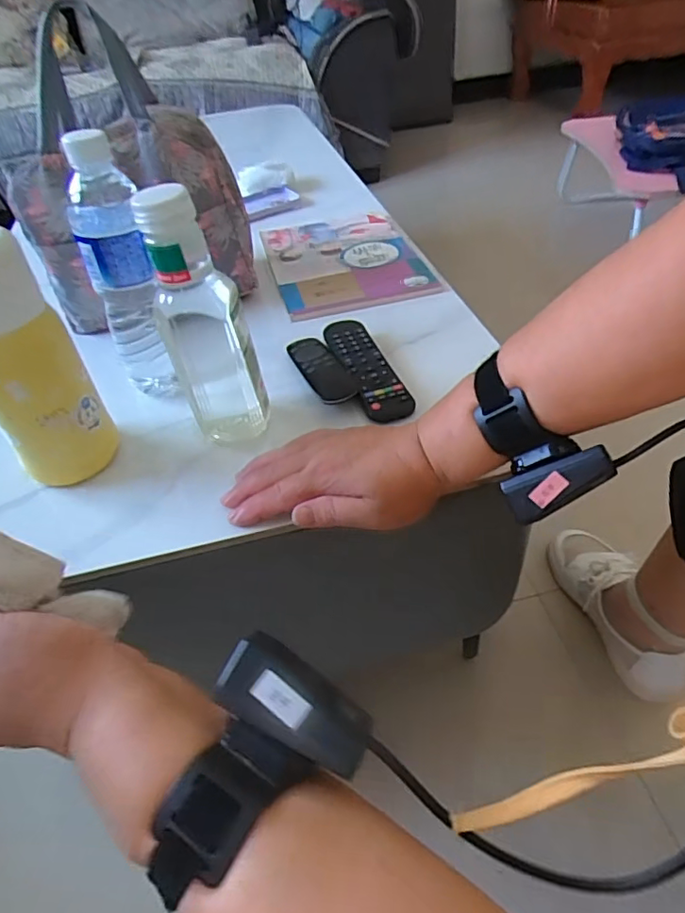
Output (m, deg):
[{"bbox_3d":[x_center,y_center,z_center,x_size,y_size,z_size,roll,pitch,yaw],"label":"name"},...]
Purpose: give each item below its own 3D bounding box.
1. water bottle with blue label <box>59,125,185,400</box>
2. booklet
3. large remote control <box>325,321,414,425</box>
[{"bbox_3d":[-0.190,-0.160,0.504,0.062,0.222,0.054,-7,43,0],"label":"water bottle with blue label"},{"bbox_3d":[0.000,-0.264,0.751,0.186,0.008,0.271,-13,44,-7],"label":"booklet"},{"bbox_3d":[0.020,-0.088,0.549,0.043,0.016,0.153,-17,44,-11],"label":"large remote control"}]

